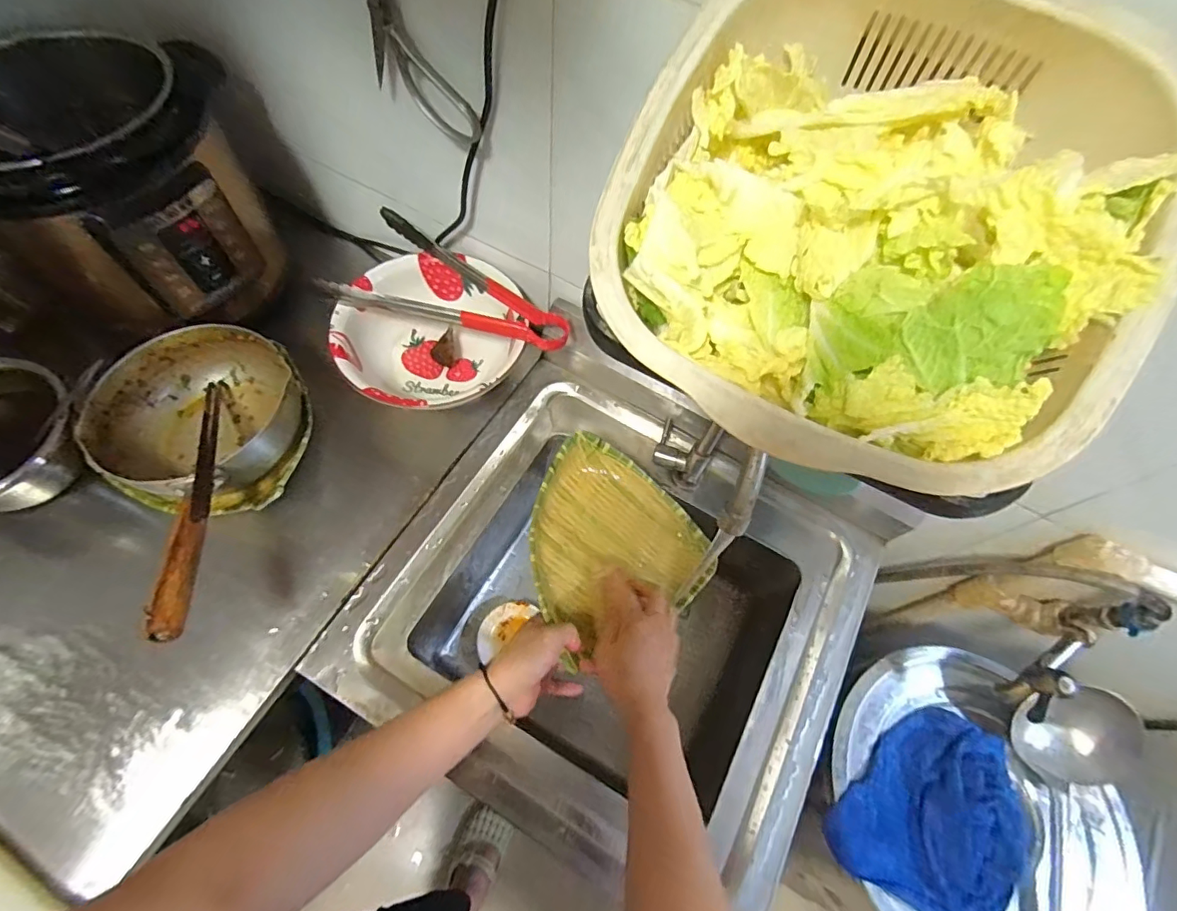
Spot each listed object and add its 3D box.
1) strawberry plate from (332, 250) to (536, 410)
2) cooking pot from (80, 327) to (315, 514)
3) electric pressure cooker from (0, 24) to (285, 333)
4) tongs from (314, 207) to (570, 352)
[{"bbox_3d":[-0.193,-0.139,0.660,0.222,0.091,0.225,1,62,-2],"label":"strawberry plate"},{"bbox_3d":[-0.425,-0.045,0.589,0.208,0.087,0.208,1,62,-2],"label":"cooking pot"},{"bbox_3d":[-0.519,-0.294,0.581,0.258,0.206,0.239,10,62,3],"label":"electric pressure cooker"},{"bbox_3d":[-0.173,-0.189,0.627,0.293,0.065,0.156,29,64,12],"label":"tongs"}]

